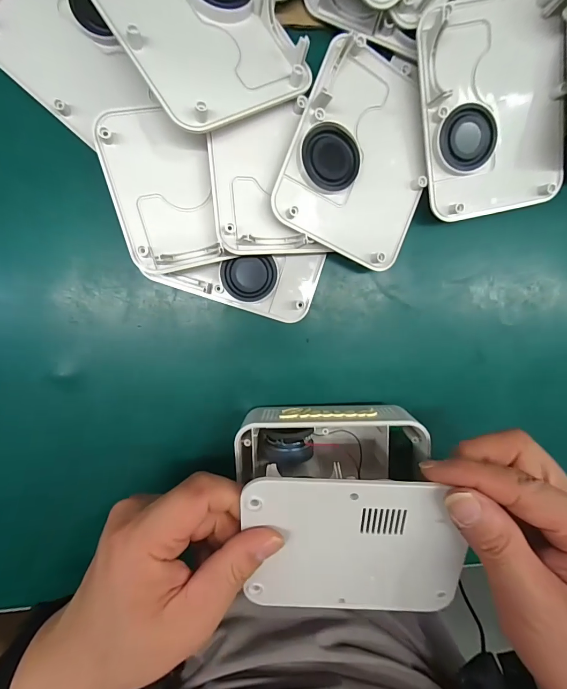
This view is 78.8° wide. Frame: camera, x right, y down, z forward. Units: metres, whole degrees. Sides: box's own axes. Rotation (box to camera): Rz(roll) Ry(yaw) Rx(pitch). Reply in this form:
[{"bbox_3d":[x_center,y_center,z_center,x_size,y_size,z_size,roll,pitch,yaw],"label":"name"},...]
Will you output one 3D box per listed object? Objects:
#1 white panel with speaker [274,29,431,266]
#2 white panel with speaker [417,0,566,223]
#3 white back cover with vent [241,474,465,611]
[{"bbox_3d":[0.055,-0.127,0.230,0.095,0.017,0.131,20,90,-22],"label":"white panel with speaker"},{"bbox_3d":[0.140,-0.156,0.229,0.095,0.029,0.126,-13,98,-4],"label":"white panel with speaker"},{"bbox_3d":[0.041,0.116,0.197,0.121,0.005,0.096,0,111,1],"label":"white back cover with vent"}]

